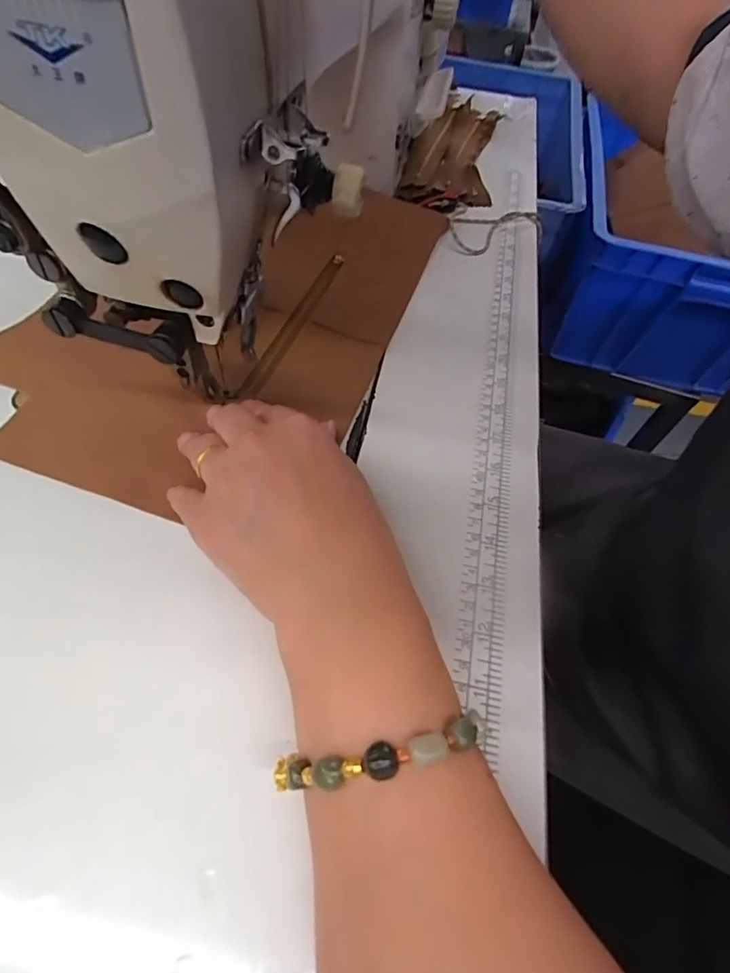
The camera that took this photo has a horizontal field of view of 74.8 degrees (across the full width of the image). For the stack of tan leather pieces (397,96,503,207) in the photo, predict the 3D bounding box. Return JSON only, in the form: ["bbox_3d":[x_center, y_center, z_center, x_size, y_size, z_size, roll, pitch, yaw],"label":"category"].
[{"bbox_3d":[0.095,-0.366,0.515,0.089,0.019,0.209,11,56,2],"label":"stack of tan leather pieces"}]

